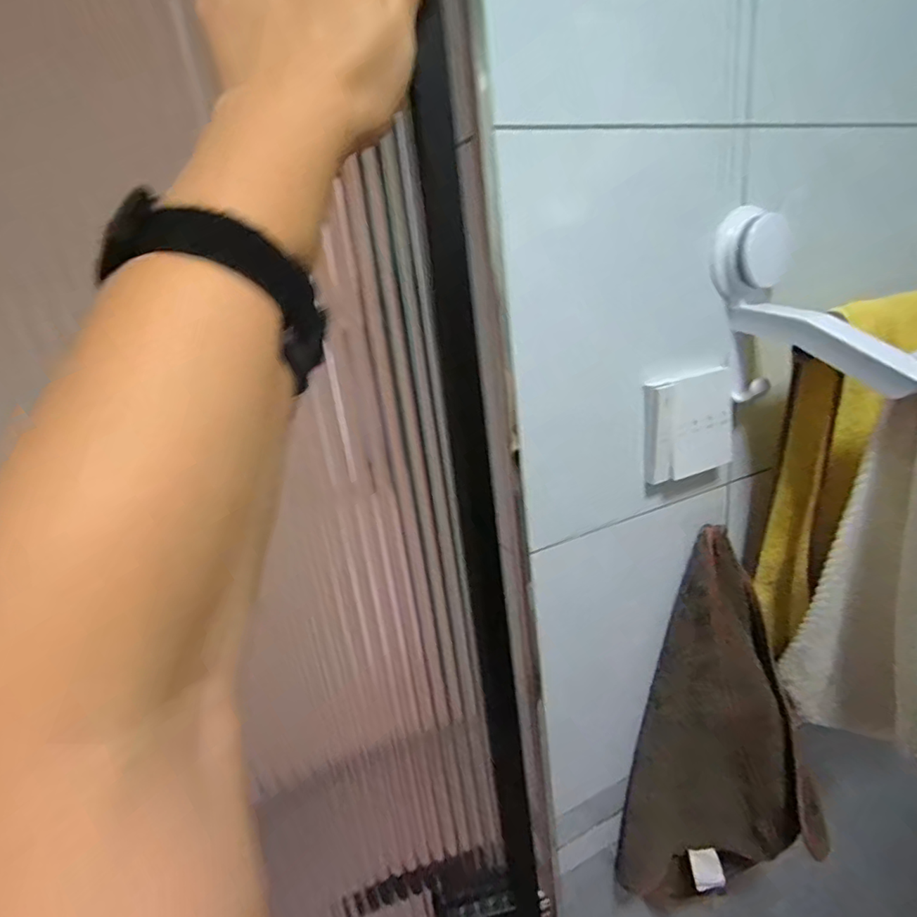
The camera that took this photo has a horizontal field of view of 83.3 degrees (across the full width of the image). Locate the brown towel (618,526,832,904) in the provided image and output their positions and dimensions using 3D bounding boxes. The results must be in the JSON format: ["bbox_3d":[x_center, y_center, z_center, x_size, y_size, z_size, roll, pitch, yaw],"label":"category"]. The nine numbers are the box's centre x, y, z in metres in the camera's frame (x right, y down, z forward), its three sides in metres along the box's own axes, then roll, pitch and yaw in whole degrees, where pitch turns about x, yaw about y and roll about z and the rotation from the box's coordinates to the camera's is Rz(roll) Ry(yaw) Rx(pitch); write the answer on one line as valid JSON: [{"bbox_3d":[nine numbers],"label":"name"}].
[{"bbox_3d":[0.250,0.267,0.514,0.181,0.351,0.096,-3,19,13],"label":"brown towel"}]

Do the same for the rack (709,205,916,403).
[{"bbox_3d":[0.404,-0.149,0.437,0.361,0.147,0.148,-14,19,-18],"label":"rack"}]

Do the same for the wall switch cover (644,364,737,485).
[{"bbox_3d":[0.202,-0.030,0.449,0.089,0.086,0.018,-15,20,-22],"label":"wall switch cover"}]

